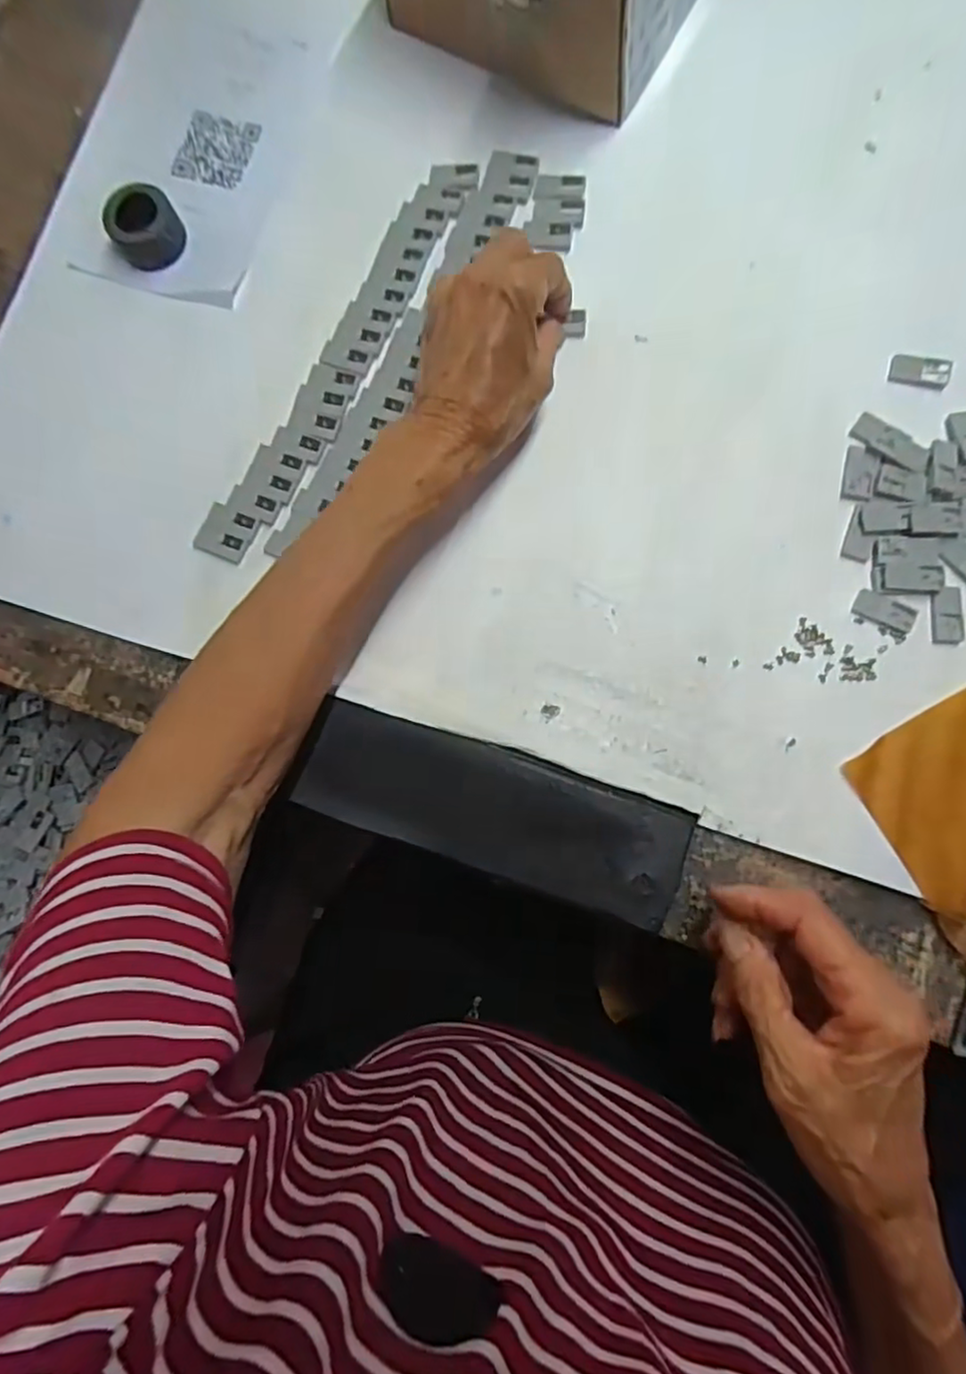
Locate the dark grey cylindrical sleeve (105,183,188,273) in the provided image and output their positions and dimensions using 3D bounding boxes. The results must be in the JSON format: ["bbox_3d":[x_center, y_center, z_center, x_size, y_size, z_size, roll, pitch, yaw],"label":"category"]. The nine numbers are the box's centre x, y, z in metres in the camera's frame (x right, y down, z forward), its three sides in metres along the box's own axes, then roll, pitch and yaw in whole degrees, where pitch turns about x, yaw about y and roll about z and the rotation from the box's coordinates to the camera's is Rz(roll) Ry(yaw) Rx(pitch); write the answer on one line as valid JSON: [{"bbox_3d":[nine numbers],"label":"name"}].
[{"bbox_3d":[-0.188,-0.256,0.359,0.038,0.020,0.032,-32,81,-1],"label":"dark grey cylindrical sleeve"}]

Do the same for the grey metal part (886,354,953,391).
[{"bbox_3d":[0.225,-0.162,0.331,0.028,0.005,0.014,18,83,6],"label":"grey metal part"}]

